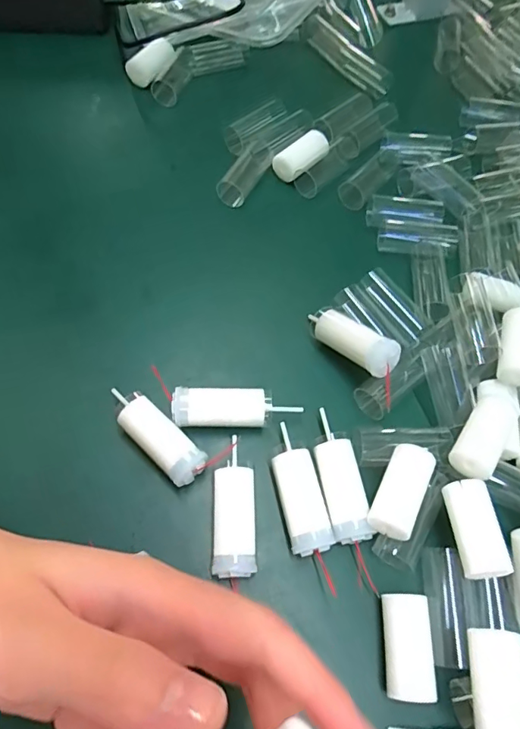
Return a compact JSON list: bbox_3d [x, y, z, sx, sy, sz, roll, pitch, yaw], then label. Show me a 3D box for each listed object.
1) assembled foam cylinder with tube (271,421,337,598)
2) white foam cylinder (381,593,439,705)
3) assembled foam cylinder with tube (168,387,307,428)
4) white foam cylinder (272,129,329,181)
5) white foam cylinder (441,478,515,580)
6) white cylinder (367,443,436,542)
[{"bbox_3d":[0.021,0.070,0.241,0.021,0.020,0.075,-10,64,-8],"label":"assembled foam cylinder with tube"},{"bbox_3d":[0.065,0.124,0.216,0.021,0.014,0.040,4,63,-1],"label":"white foam cylinder"},{"bbox_3d":[-0.013,0.024,0.264,0.065,0.021,0.018,0,63,-3],"label":"assembled foam cylinder with tube"},{"bbox_3d":[0.031,-0.152,0.357,0.046,0.014,0.018,-35,70,-19],"label":"white foam cylinder"},{"bbox_3d":[0.097,0.076,0.225,0.021,0.017,0.041,-4,63,-5],"label":"white foam cylinder"},{"bbox_3d":[0.067,0.062,0.234,0.020,0.018,0.044,27,65,10],"label":"white cylinder"}]

